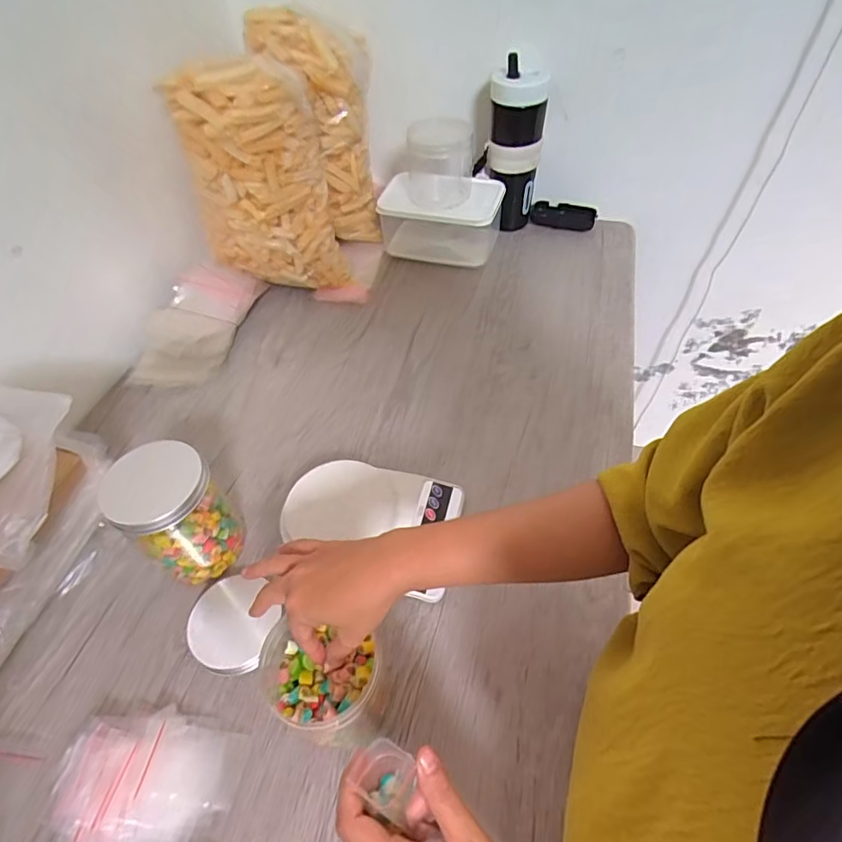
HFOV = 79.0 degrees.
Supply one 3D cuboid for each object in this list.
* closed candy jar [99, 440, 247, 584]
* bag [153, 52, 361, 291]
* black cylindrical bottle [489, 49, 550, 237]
[{"bbox_3d":[-0.227,0.090,0.489,0.084,0.138,0.077,-2,51,2],"label":"closed candy jar"},{"bbox_3d":[-0.216,-0.310,0.704,0.176,0.296,0.080,-14,51,-8],"label":"bag"},{"bbox_3d":[0.146,-0.413,0.804,0.081,0.228,0.069,5,51,8],"label":"black cylindrical bottle"}]

